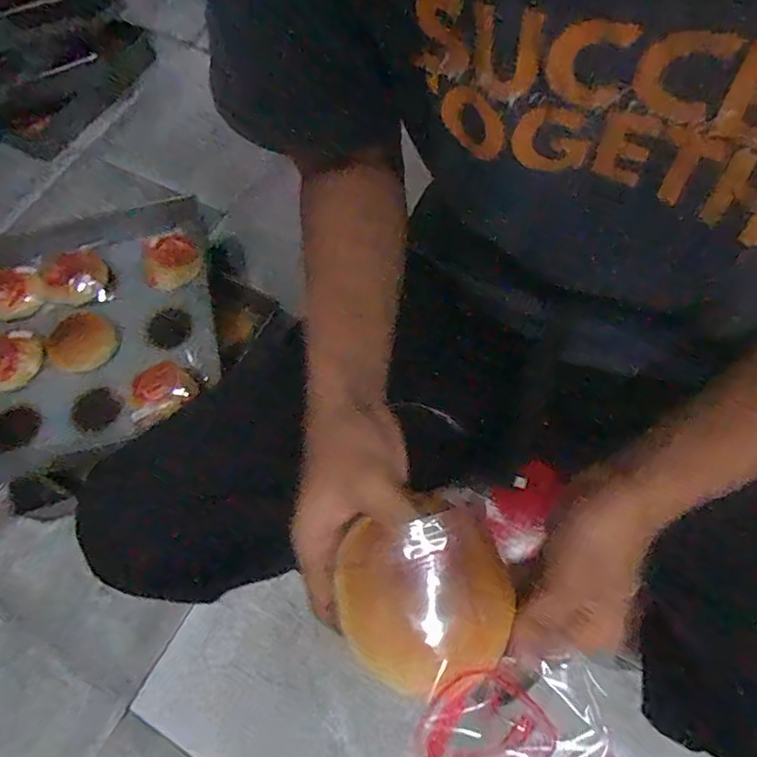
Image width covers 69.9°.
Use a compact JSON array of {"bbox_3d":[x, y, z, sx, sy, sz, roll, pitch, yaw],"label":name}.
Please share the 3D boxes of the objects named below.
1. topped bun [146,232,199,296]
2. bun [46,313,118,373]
[{"bbox_3d":[-0.355,-0.200,0.919,0.093,0.034,0.096,-1,66,2],"label":"topped bun"},{"bbox_3d":[-0.469,-0.056,0.863,0.083,0.066,0.098,30,71,15],"label":"bun"}]

